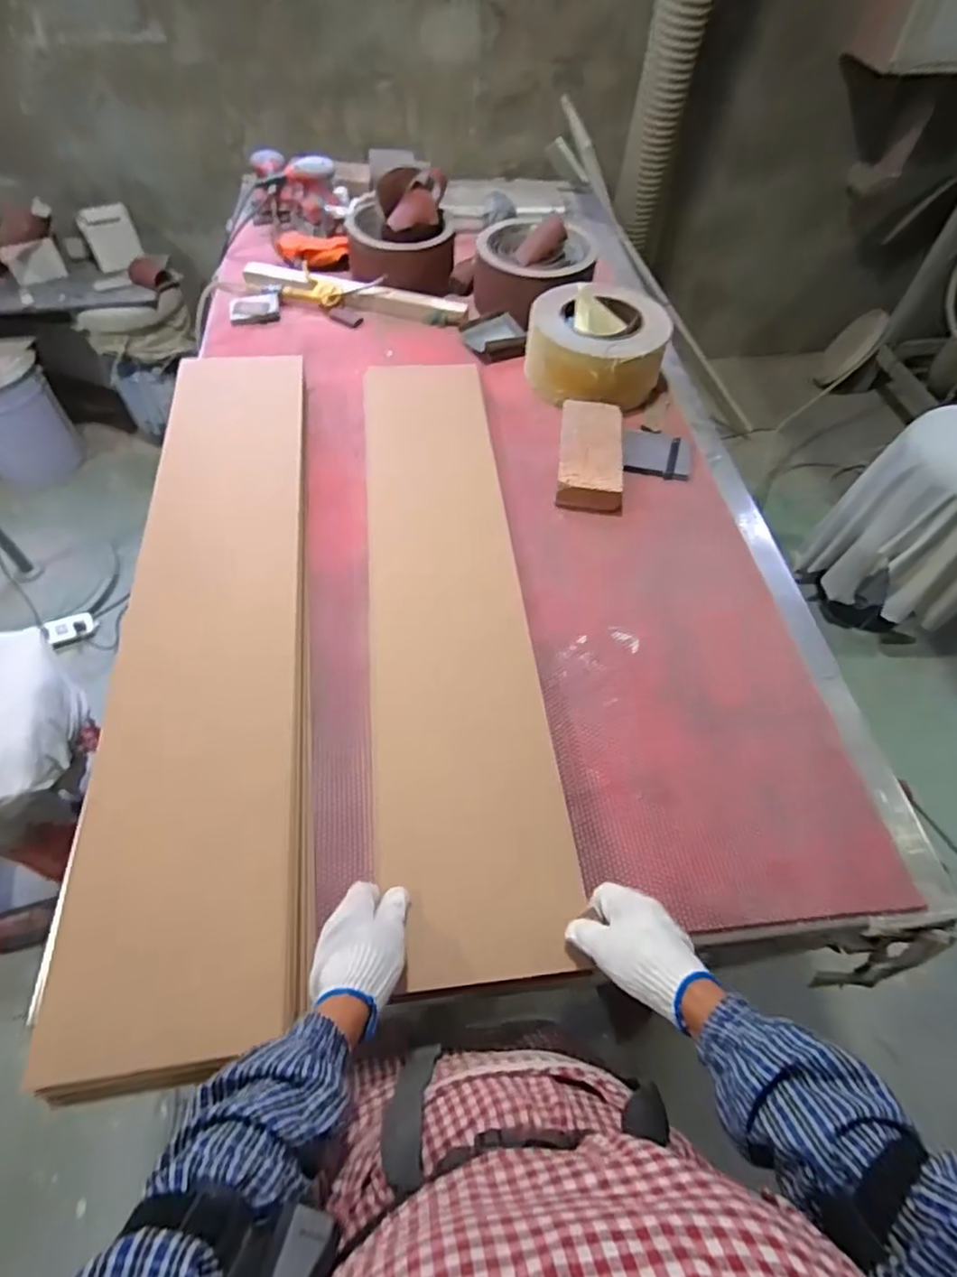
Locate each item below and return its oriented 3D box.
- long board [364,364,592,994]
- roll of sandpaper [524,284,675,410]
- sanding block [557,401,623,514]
[{"bbox_3d":[-0.056,-0.096,0.855,0.209,0.042,1.021,-4,55,-6],"label":"long board"},{"bbox_3d":[0.212,-0.528,1.108,0.252,0.127,0.225,9,57,2],"label":"roll of sandpaper"},{"bbox_3d":[0.184,-0.310,1.015,0.108,0.052,0.227,6,57,1],"label":"sanding block"}]

